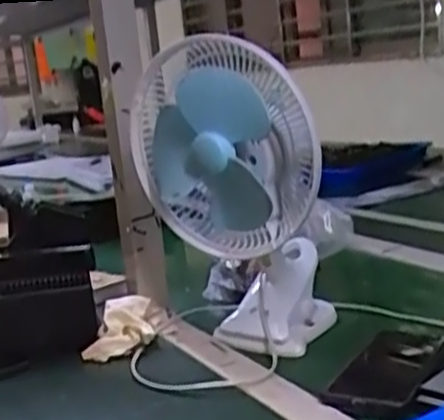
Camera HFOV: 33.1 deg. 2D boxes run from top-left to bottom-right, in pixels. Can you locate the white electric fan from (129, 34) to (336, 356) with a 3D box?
[{"bbox_3d":[0.008,-0.005,0.737,0.185,0.293,0.145,-6,11,1],"label":"white electric fan"}]

